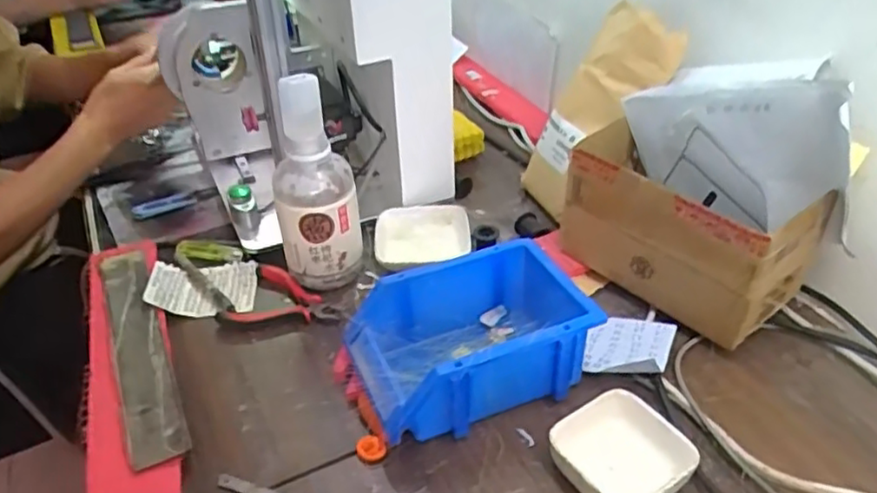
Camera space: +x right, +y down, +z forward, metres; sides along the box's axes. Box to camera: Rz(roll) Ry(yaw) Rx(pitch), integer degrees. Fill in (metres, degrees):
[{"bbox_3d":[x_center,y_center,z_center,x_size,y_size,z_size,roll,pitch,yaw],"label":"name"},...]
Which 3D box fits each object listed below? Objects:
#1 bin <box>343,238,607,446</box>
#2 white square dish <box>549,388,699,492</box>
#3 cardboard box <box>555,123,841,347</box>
[{"bbox_3d":[0.031,0.076,0.547,0.197,0.084,0.125,-16,39,-18],"label":"bin"},{"bbox_3d":[0.130,0.150,0.470,0.090,0.031,0.084,-20,41,-23],"label":"white square dish"},{"bbox_3d":[0.226,-0.013,0.613,0.108,0.132,0.203,-28,44,-31],"label":"cardboard box"}]

